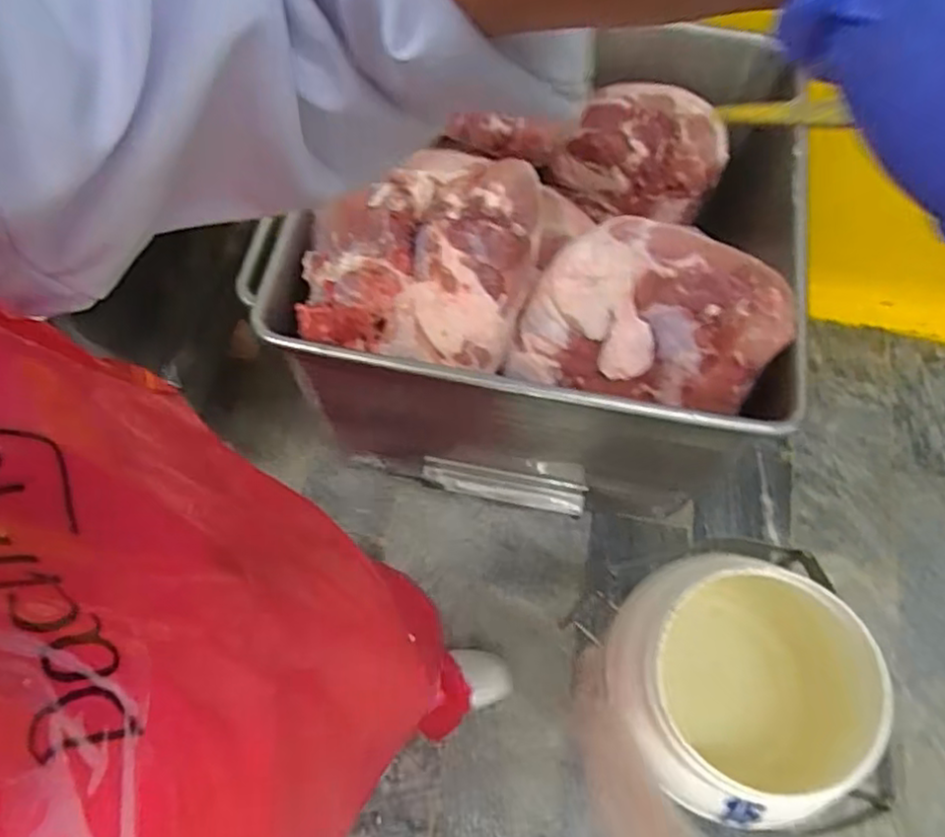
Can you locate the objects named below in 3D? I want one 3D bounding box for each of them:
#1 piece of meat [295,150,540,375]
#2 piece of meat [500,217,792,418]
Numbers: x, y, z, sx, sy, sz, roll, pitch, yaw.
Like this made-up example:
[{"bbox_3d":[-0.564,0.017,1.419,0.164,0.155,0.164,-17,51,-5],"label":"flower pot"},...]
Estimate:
[{"bbox_3d":[-0.064,-0.204,0.887,0.291,0.140,0.258,11,99,1],"label":"piece of meat"},{"bbox_3d":[0.229,-0.124,0.894,0.305,0.130,0.243,23,110,2],"label":"piece of meat"}]

